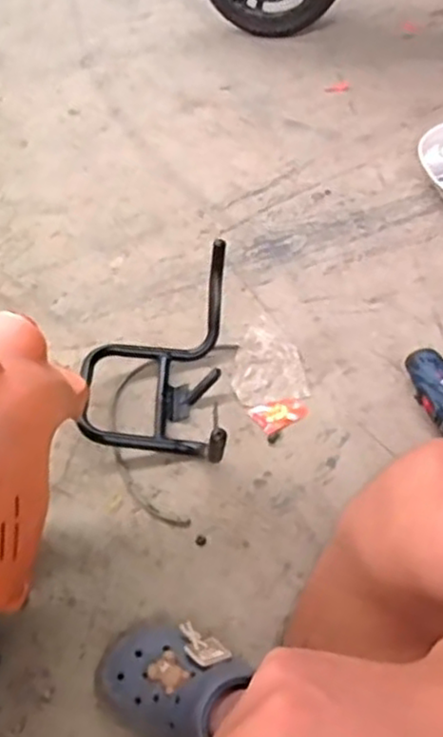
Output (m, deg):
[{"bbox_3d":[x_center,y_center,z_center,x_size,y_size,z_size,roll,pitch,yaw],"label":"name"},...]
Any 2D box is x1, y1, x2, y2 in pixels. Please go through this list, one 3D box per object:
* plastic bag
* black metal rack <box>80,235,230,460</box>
[{"bbox_3d":[0.069,0.010,1.017,0.104,0.009,0.187,-11,49,-4],"label":"plastic bag"},{"bbox_3d":[-0.097,-0.019,0.962,0.207,0.134,0.266,-1,49,5],"label":"black metal rack"}]

